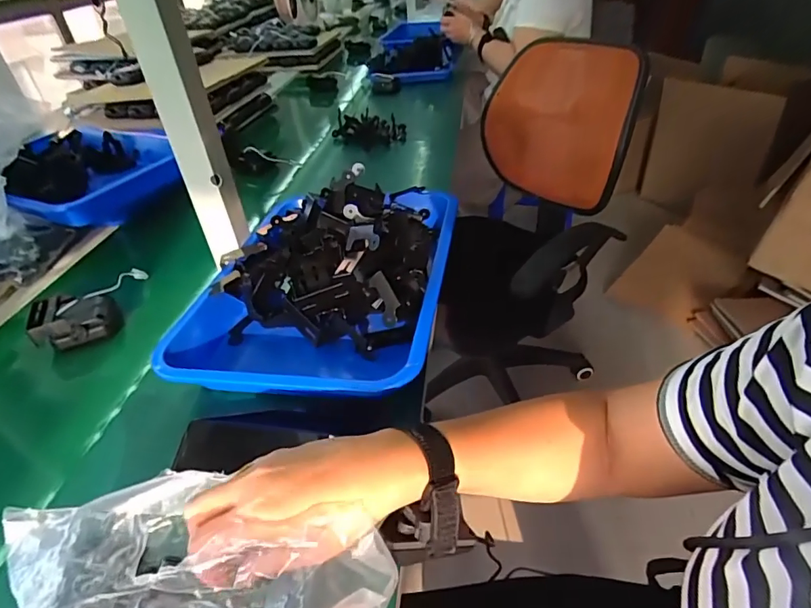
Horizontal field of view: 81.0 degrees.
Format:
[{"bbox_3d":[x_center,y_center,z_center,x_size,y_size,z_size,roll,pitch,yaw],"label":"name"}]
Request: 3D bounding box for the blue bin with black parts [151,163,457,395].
[{"bbox_3d":[-0.088,-0.045,0.540,0.255,0.105,0.346,3,39,11],"label":"blue bin with black parts"}]

